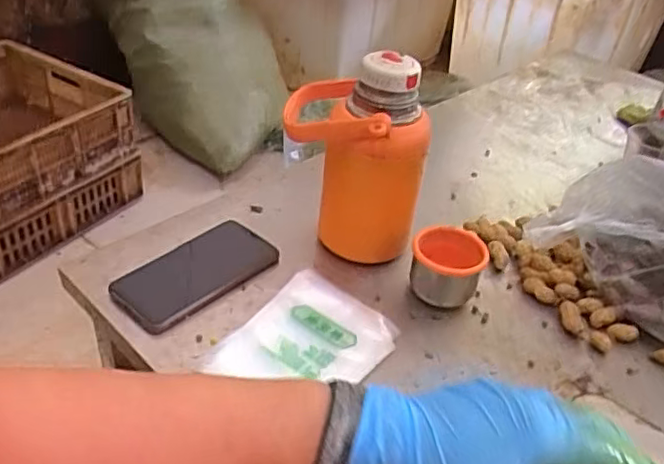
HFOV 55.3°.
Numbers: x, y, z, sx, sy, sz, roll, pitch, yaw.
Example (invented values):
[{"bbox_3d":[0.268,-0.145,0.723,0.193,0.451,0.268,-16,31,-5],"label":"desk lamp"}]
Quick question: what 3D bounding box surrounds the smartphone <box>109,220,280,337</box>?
[{"bbox_3d":[-0.127,0.038,0.602,0.077,0.007,0.153,30,43,29],"label":"smartphone"}]

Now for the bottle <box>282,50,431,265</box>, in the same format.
[{"bbox_3d":[0.024,-0.072,0.614,0.143,0.195,0.089,11,37,7],"label":"bottle"}]

